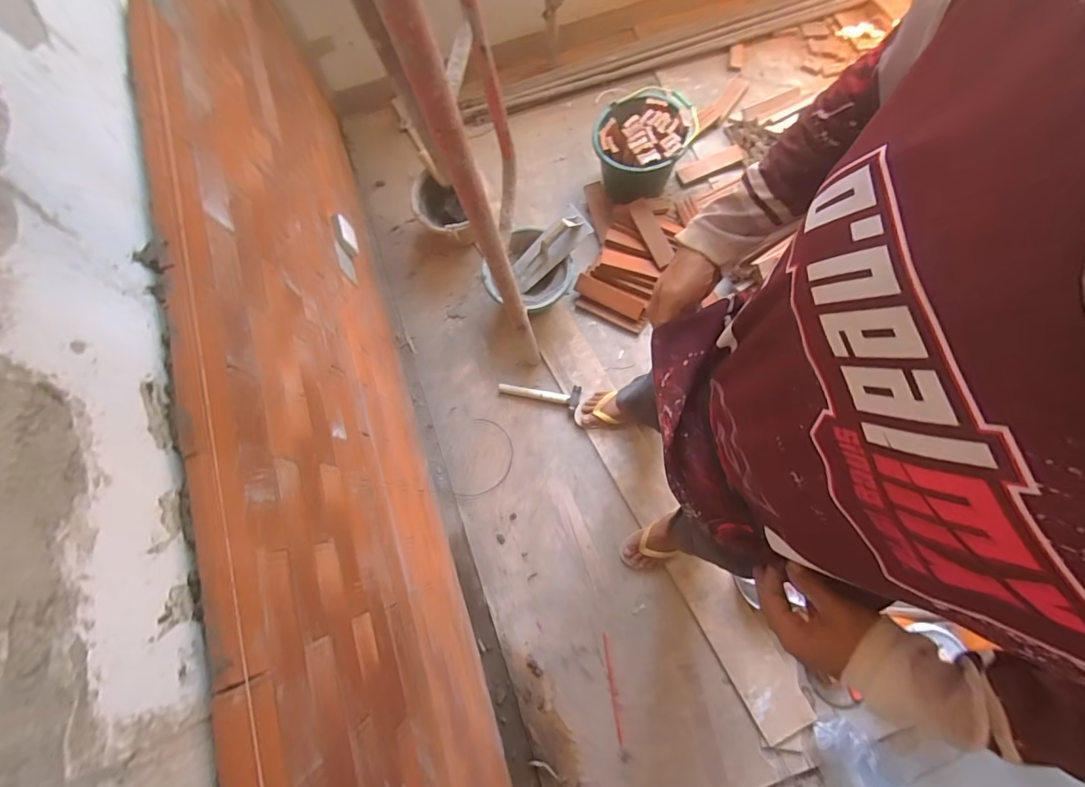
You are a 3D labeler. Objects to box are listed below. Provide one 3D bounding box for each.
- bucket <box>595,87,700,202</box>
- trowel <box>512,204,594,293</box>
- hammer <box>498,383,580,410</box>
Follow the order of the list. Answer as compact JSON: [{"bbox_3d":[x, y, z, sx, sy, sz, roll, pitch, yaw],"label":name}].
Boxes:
[{"bbox_3d":[0.322,-0.803,1.515,0.278,0.234,0.286,0,76,2],"label":"bucket"},{"bbox_3d":[0.010,-0.435,1.376,0.278,0.074,0.107,-40,76,21],"label":"trowel"},{"bbox_3d":[-0.009,-0.010,1.428,0.251,0.022,0.072,12,76,5],"label":"hammer"}]

